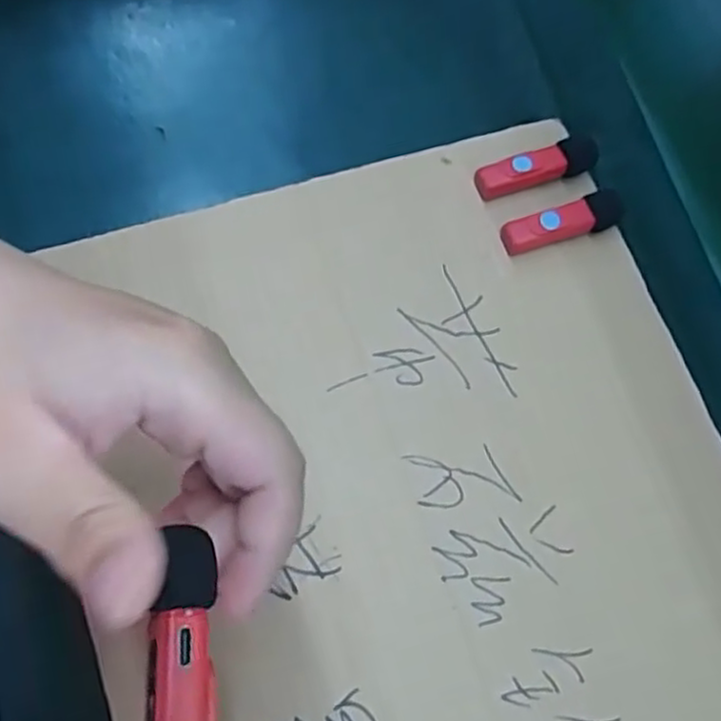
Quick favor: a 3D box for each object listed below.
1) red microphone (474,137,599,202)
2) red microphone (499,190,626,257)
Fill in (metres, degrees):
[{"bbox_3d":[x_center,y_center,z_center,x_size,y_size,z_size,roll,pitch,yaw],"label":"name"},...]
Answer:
[{"bbox_3d":[0.091,-0.100,0.368,0.064,0.014,0.016,-15,75,-15],"label":"red microphone"},{"bbox_3d":[0.103,-0.070,0.361,0.064,0.014,0.017,-15,75,-14],"label":"red microphone"}]

